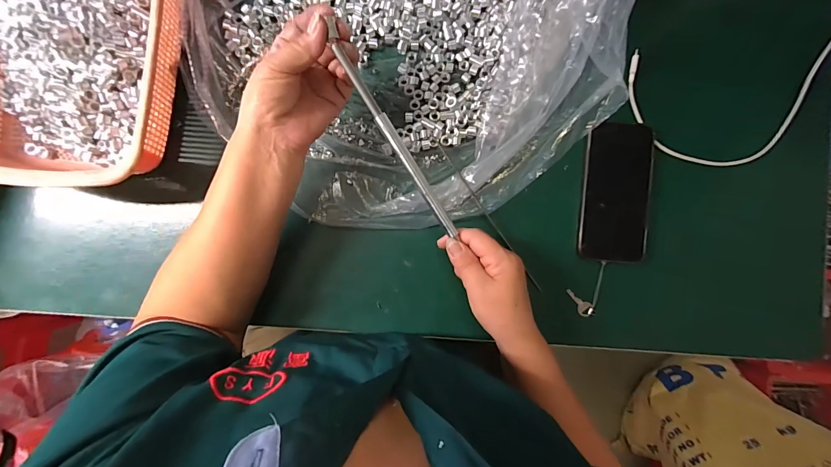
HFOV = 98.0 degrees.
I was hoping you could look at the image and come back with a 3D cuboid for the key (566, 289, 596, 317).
[{"bbox_3d":[0.193,0.082,0.425,0.016,0.006,0.039,-40,80,-2],"label":"key"}]

